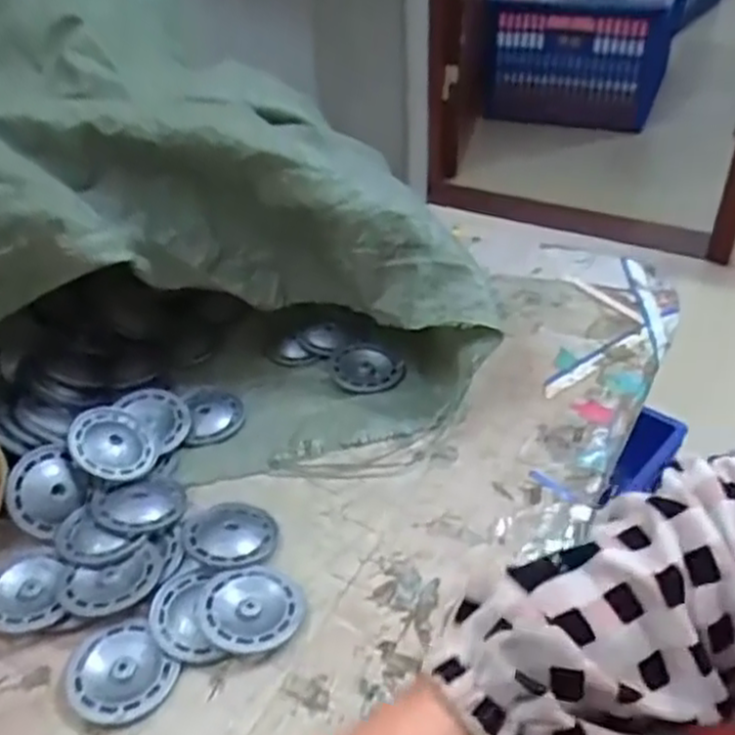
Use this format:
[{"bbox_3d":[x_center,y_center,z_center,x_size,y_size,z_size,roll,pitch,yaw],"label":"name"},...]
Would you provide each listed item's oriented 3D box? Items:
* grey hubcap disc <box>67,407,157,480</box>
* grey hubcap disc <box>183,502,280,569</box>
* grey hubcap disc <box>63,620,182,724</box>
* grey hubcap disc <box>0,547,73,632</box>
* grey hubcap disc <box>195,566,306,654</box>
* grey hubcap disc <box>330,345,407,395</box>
[{"bbox_3d":[-0.168,0.049,0.491,0.054,0.005,0.053,21,40,-20],"label":"grey hubcap disc"},{"bbox_3d":[-0.083,0.103,0.452,0.053,0.014,0.055,-2,38,2],"label":"grey hubcap disc"},{"bbox_3d":[-0.131,0.160,0.389,0.050,0.007,0.055,-2,38,2],"label":"grey hubcap disc"},{"bbox_3d":[-0.196,0.126,0.424,0.046,0.007,0.053,-1,38,-10],"label":"grey hubcap disc"},{"bbox_3d":[-0.064,0.133,0.410,0.054,0.012,0.055,-2,38,2],"label":"grey hubcap disc"},{"bbox_3d":[-0.002,0.000,0.569,0.048,0.006,0.052,-2,38,2],"label":"grey hubcap disc"}]

